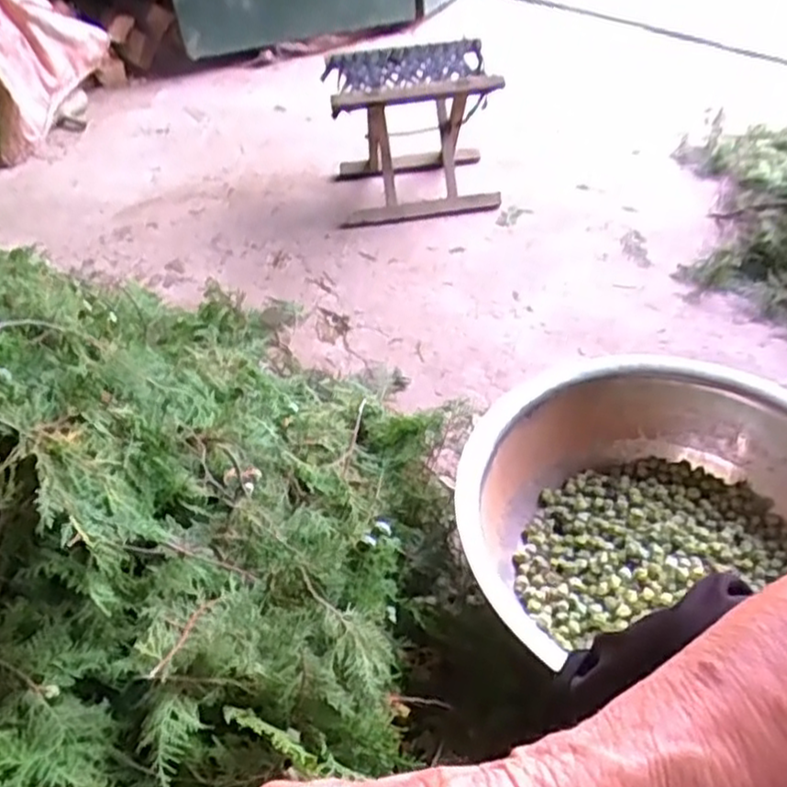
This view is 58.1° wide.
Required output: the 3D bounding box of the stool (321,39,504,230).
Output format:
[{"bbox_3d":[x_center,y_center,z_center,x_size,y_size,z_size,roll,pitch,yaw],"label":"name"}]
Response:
[{"bbox_3d":[0.037,-0.539,1.458,0.319,0.291,0.277,-5,43,-1],"label":"stool"}]

